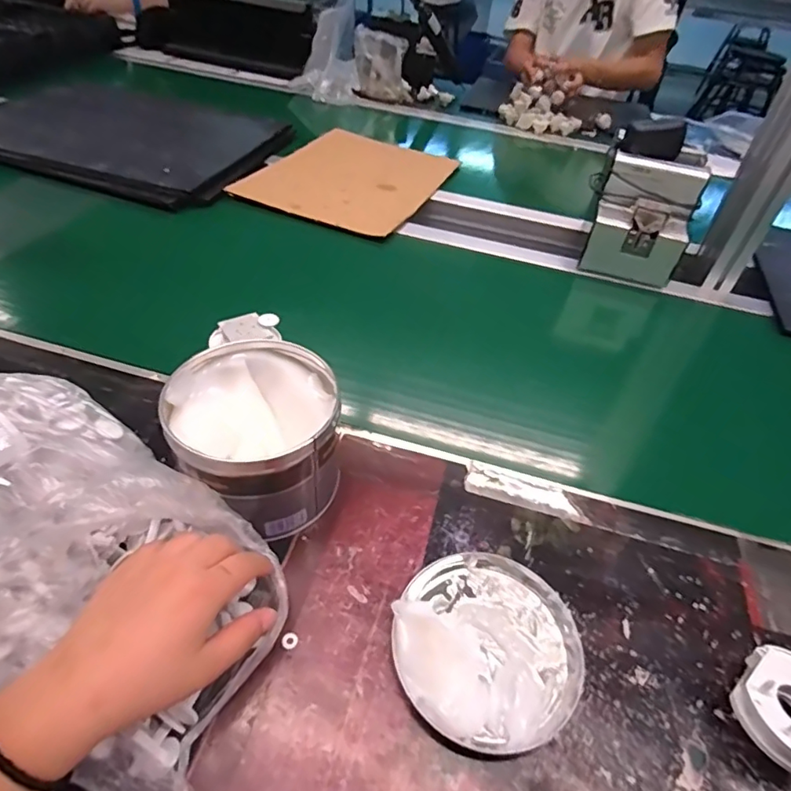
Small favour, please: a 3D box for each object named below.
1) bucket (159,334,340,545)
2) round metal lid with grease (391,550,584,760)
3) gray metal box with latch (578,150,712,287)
[{"bbox_3d":[-0.108,0.035,0.420,0.120,0.094,0.127,3,45,-3],"label":"bucket"},{"bbox_3d":[0.063,0.166,0.363,0.123,0.028,0.129,3,45,-3],"label":"round metal lid with grease"},{"bbox_3d":[0.342,-0.243,0.738,0.126,0.136,0.082,15,45,8],"label":"gray metal box with latch"}]

